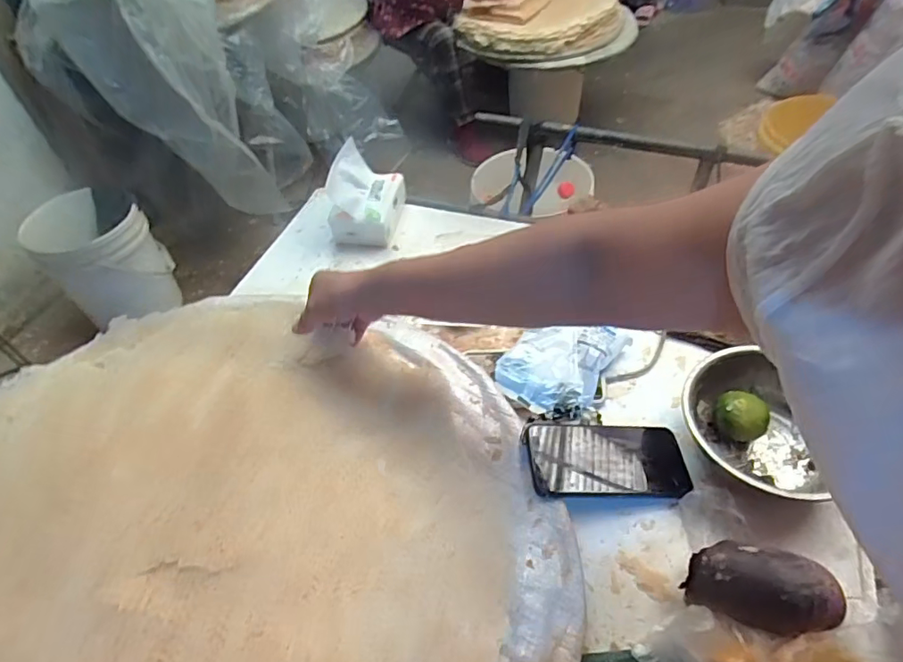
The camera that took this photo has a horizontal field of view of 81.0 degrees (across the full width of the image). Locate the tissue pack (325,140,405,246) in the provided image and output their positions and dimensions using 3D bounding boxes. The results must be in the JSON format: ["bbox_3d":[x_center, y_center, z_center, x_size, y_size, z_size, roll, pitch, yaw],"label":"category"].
[{"bbox_3d":[-0.125,-0.202,0.794,0.099,0.107,0.104,6,50,10],"label":"tissue pack"}]

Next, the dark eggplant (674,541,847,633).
[{"bbox_3d":[0.255,0.214,0.441,0.112,0.047,0.060,11,51,14],"label":"dark eggplant"}]

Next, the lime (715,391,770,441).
[{"bbox_3d":[0.293,0.091,0.540,0.048,0.043,0.045,-2,49,3],"label":"lime"}]

